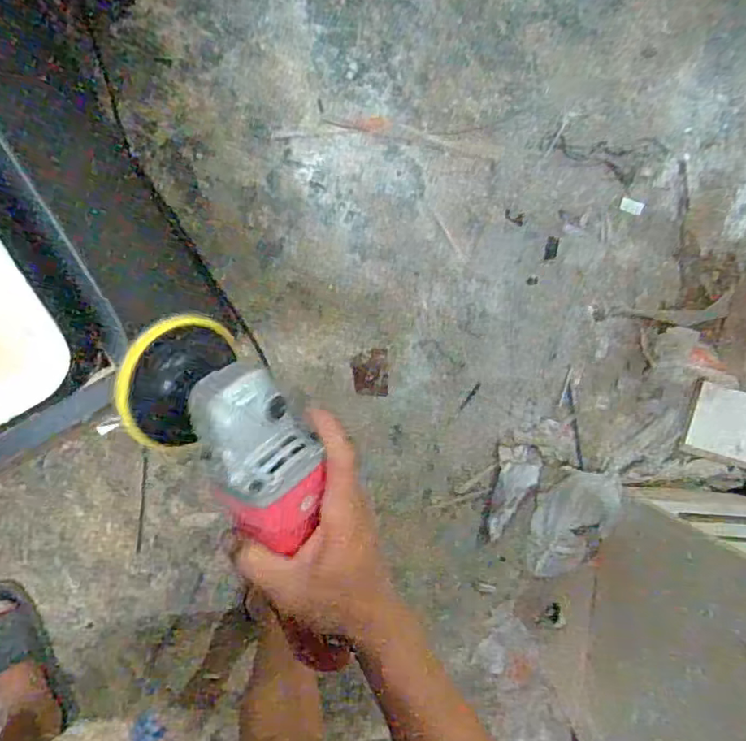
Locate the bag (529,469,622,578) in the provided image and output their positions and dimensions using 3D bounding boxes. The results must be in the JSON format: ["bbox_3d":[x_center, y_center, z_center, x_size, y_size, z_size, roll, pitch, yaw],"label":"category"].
[{"bbox_3d":[0.348,0.270,1.079,0.128,0.036,0.207,17,92,-7],"label":"bag"}]

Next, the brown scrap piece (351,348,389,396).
[{"bbox_3d":[-0.003,0.003,1.060,0.062,0.004,0.079,2,94,-6],"label":"brown scrap piece"}]

